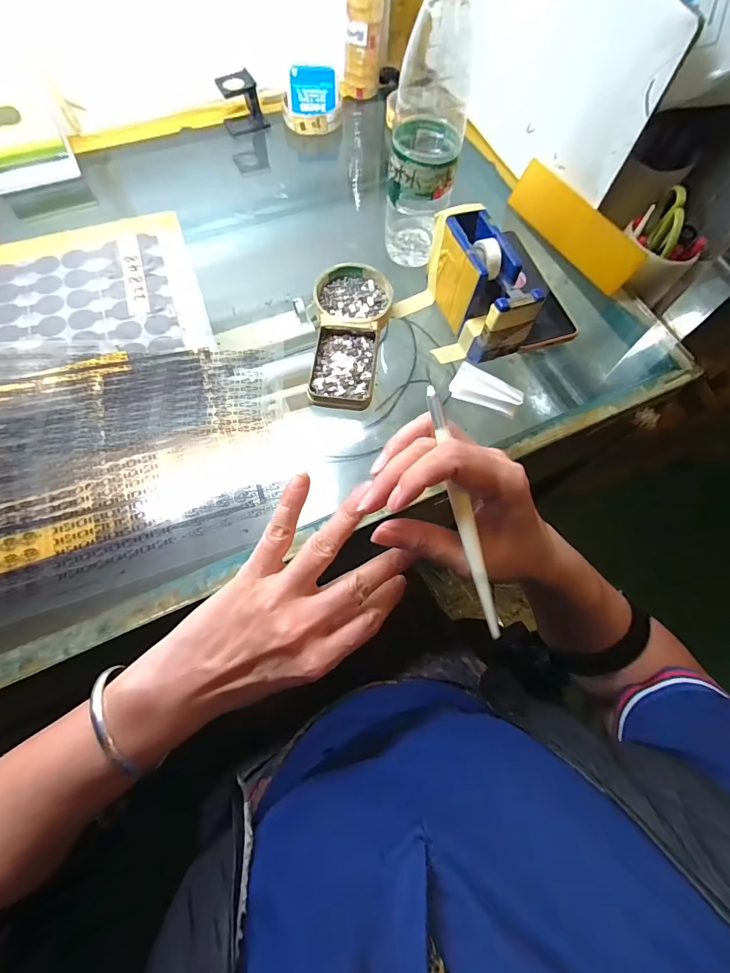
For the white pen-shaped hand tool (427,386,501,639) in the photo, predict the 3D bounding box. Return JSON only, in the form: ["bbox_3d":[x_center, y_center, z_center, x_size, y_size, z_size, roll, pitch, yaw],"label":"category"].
[{"bbox_3d":[0.053,0.012,0.216,0.008,0.005,0.137,-12,87,-6],"label":"white pen-shaped hand tool"}]

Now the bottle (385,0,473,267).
[{"bbox_3d":[0.058,-0.322,0.375,0.064,0.225,0.070,12,68,3],"label":"bottle"}]

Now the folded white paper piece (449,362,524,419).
[{"bbox_3d":[0.118,-0.094,0.390,0.066,0.017,0.031,25,69,8],"label":"folded white paper piece"}]

